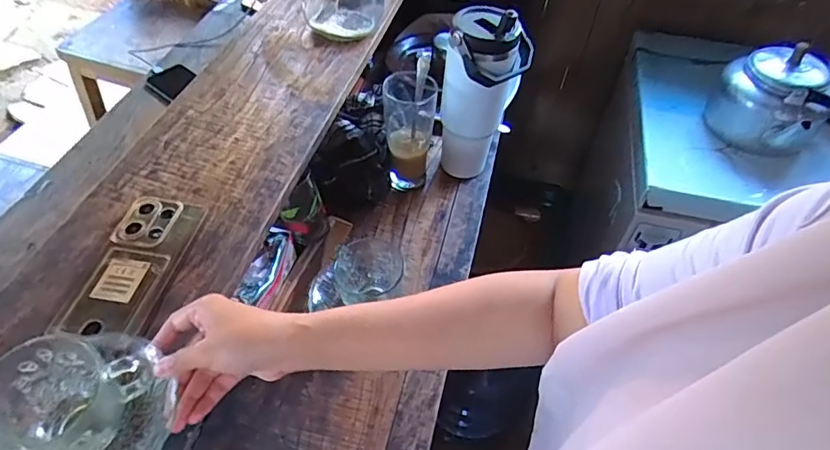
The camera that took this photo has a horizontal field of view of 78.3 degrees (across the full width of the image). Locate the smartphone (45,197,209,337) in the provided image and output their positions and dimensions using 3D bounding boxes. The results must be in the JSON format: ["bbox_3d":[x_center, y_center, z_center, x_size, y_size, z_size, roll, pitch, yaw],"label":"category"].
[{"bbox_3d":[-0.265,0.034,0.480,0.079,0.009,0.155,8,50,3],"label":"smartphone"}]

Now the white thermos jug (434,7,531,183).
[{"bbox_3d":[0.084,-0.168,0.696,0.108,0.241,0.085,11,51,5],"label":"white thermos jug"}]

